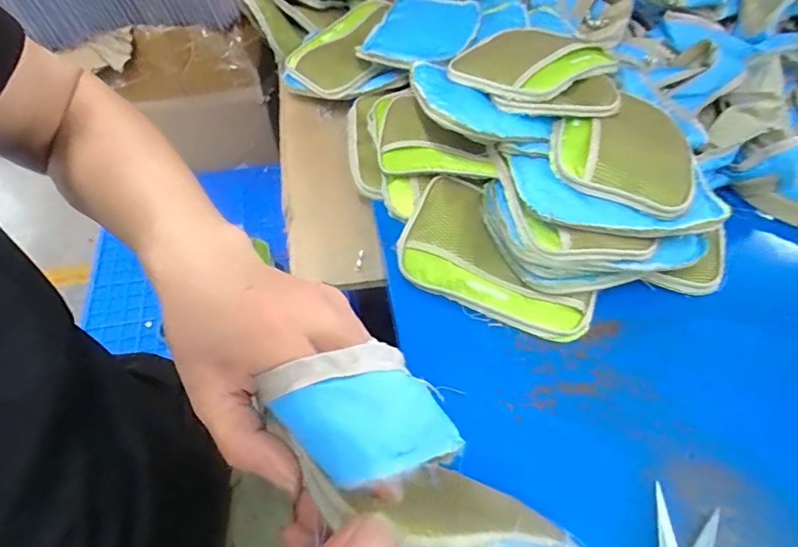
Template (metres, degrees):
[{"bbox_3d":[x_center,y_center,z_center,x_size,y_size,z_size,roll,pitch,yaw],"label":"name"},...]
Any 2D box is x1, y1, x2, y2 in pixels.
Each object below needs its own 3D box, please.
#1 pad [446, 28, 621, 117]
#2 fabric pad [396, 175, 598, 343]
[{"bbox_3d":[0.143,-0.210,0.496,0.173,0.031,0.117,5,52,4],"label":"pad"},{"bbox_3d":[0.099,-0.019,0.466,0.189,0.019,0.125,24,59,8],"label":"fabric pad"}]

